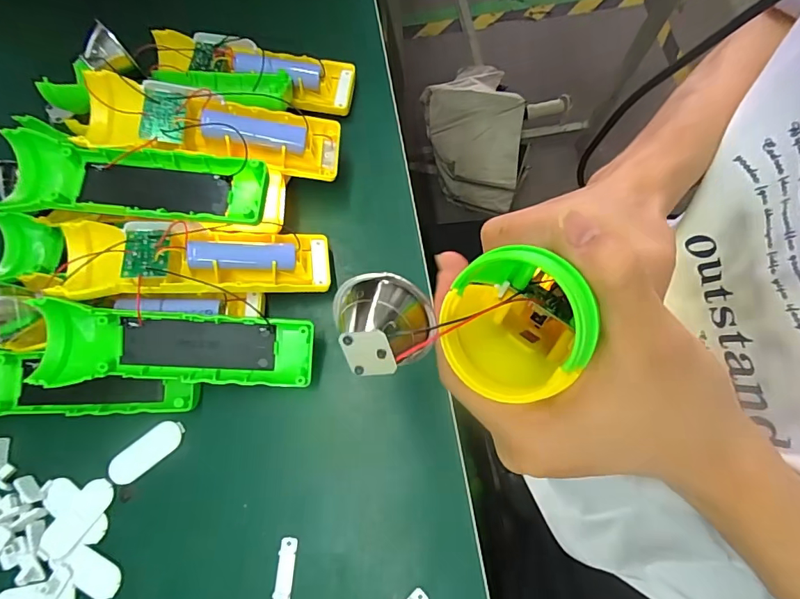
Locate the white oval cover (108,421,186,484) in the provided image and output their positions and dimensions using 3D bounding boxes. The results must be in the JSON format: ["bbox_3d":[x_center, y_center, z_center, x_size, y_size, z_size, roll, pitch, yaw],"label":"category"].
[{"bbox_3d":[-0.162,0.097,0.290,0.050,0.004,0.020,-39,78,-10],"label":"white oval cover"}]

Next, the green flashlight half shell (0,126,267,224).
[{"bbox_3d":[-0.161,-0.072,0.280,0.155,0.024,0.048,3,74,3],"label":"green flashlight half shell"}]

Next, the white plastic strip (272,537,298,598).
[{"bbox_3d":[-0.068,0.162,0.269,0.010,0.004,0.036,4,75,1],"label":"white plastic strip"}]

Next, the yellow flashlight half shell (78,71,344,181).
[{"bbox_3d":[-0.117,-0.111,0.297,0.155,0.025,0.044,6,74,-16],"label":"yellow flashlight half shell"}]

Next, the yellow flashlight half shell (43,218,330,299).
[{"bbox_3d":[-0.126,-0.024,0.291,0.158,0.022,0.047,1,74,-15],"label":"yellow flashlight half shell"}]

